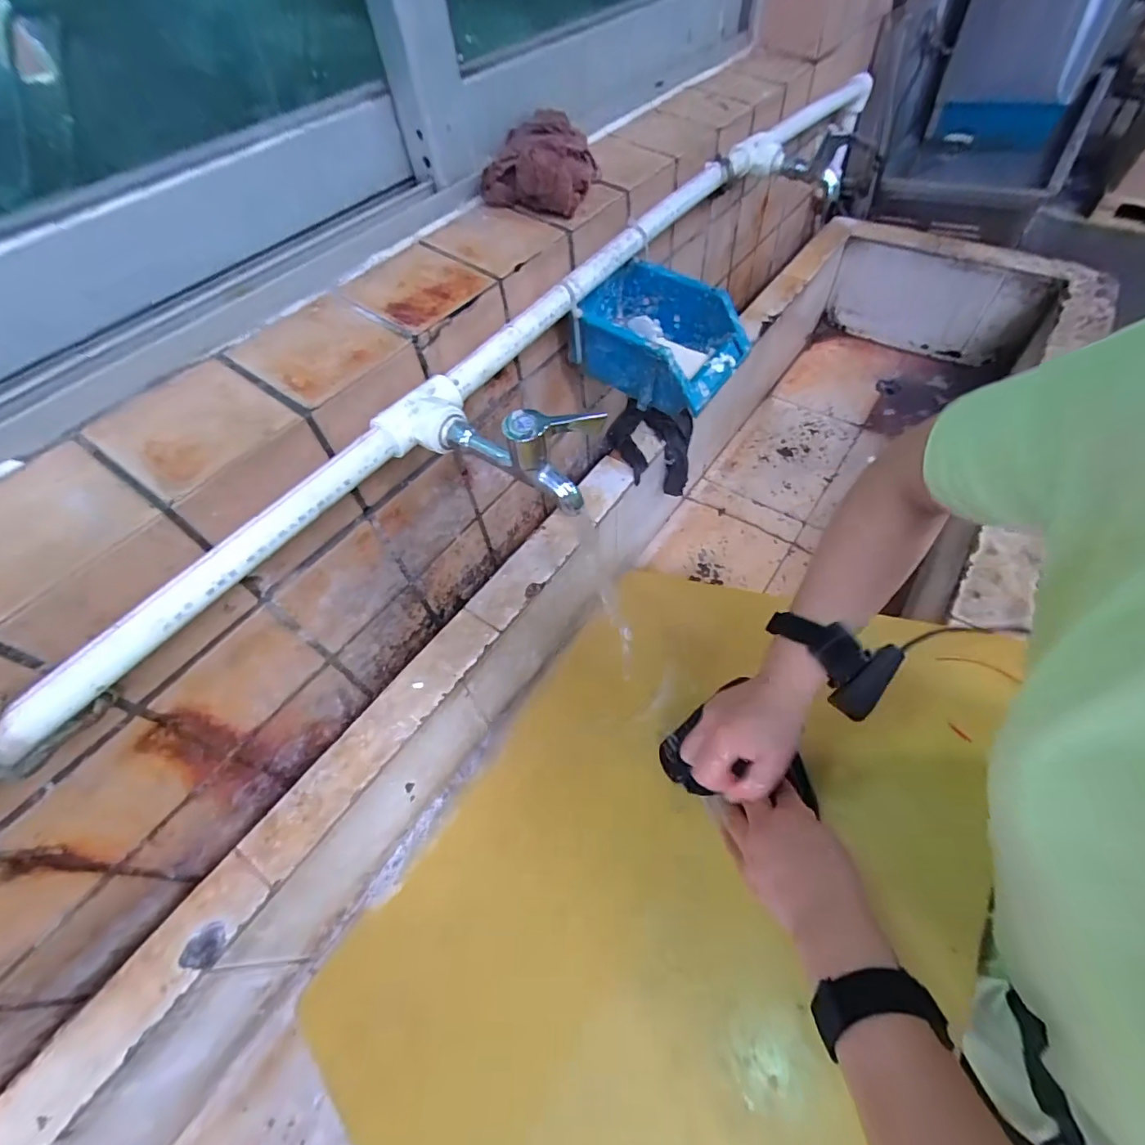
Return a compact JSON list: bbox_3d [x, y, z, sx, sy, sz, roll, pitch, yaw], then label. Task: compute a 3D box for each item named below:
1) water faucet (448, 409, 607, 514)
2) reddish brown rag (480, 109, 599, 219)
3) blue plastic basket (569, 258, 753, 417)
[{"bbox_3d":[-0.043,-0.091,0.359,0.125,0.067,0.045,18,59,17],"label":"water faucet"},{"bbox_3d":[-0.032,-0.406,0.495,0.098,0.053,0.121,7,56,10],"label":"reddish brown rag"},{"bbox_3d":[0.091,-0.250,0.533,0.169,0.075,0.134,22,60,19],"label":"blue plastic basket"}]

